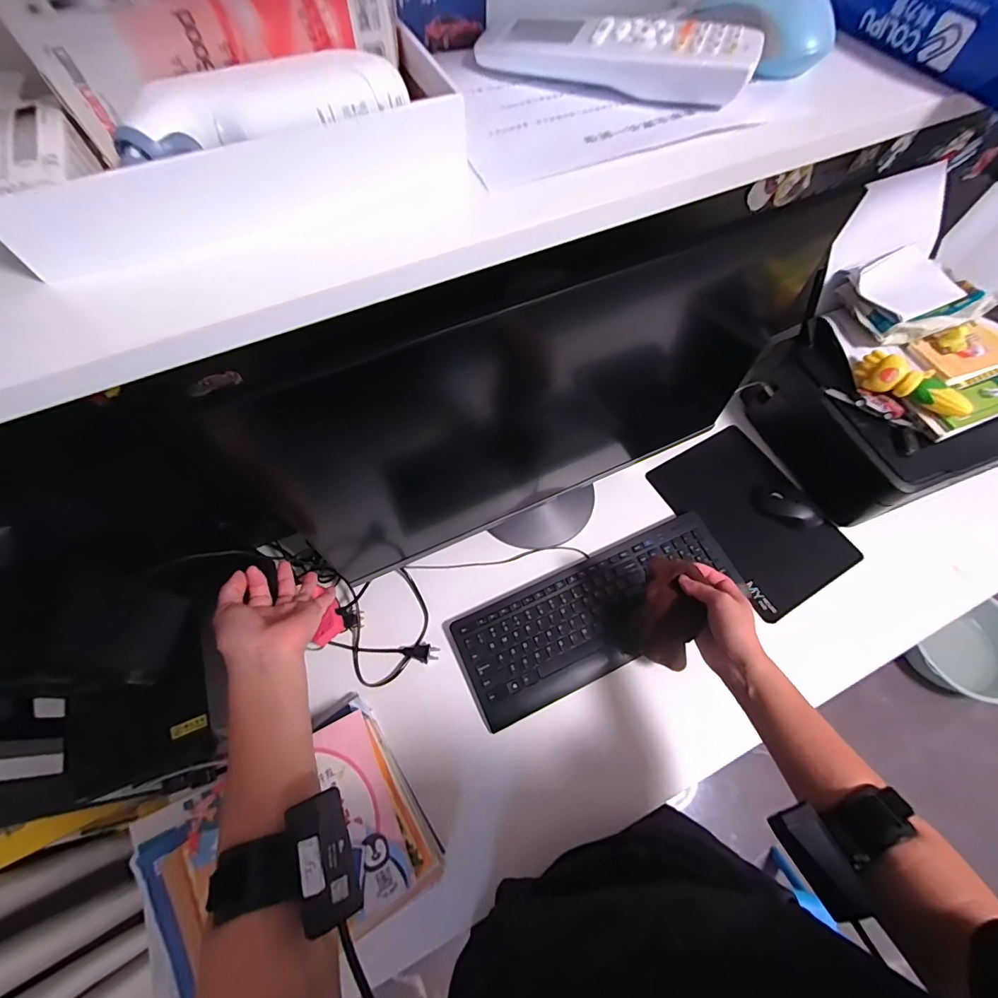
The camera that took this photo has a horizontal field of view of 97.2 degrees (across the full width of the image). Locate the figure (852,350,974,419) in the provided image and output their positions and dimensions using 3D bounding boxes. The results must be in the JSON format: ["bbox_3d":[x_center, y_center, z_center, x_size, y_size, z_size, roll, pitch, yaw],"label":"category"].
[{"bbox_3d":[0.562,-0.155,0.597,0.137,0.041,0.048,33,68,15],"label":"figure"}]

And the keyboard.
[{"bbox_3d":[0.150,0.156,0.631,0.416,0.018,0.153,-23,65,-10],"label":"keyboard"}]

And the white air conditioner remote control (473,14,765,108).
[{"bbox_3d":[0.064,-0.255,0.254,0.155,0.025,0.035,14,64,8],"label":"white air conditioner remote control"}]

